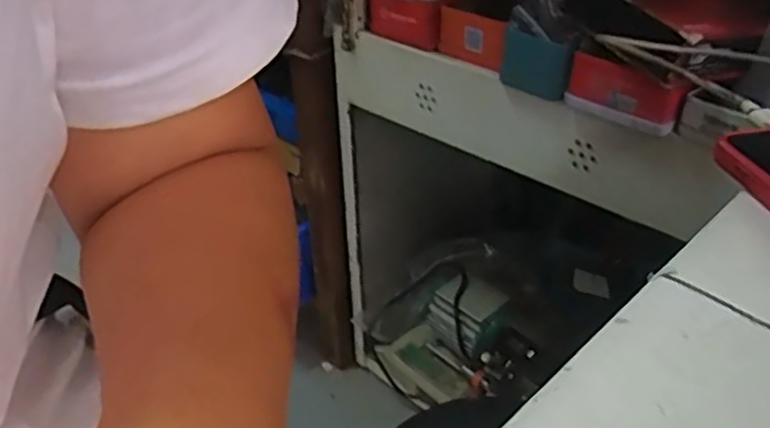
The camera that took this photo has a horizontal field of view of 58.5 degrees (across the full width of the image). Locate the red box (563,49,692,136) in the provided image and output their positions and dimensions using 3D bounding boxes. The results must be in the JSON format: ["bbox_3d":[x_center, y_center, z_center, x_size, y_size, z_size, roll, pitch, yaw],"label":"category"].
[{"bbox_3d":[0.210,-0.107,0.609,0.027,0.056,0.110,-25,40,-30],"label":"red box"}]

